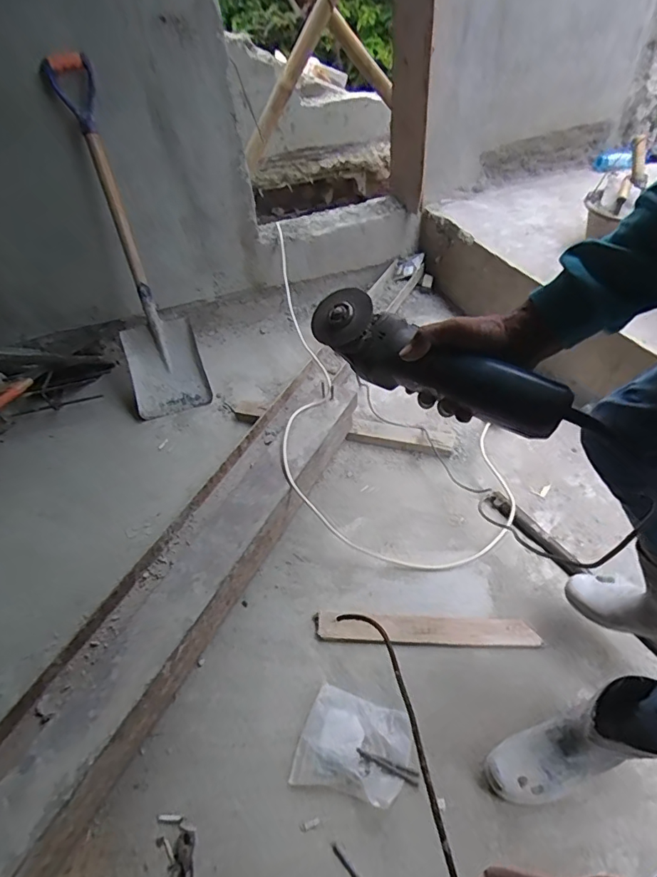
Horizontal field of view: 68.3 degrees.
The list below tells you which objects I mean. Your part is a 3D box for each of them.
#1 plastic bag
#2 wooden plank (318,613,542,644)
[{"bbox_3d":[0.048,0.567,0.898,0.195,0.023,0.159,10,48,15],"label":"plastic bag"},{"bbox_3d":[0.203,0.405,1.039,0.458,0.020,0.057,-1,46,5],"label":"wooden plank"}]

